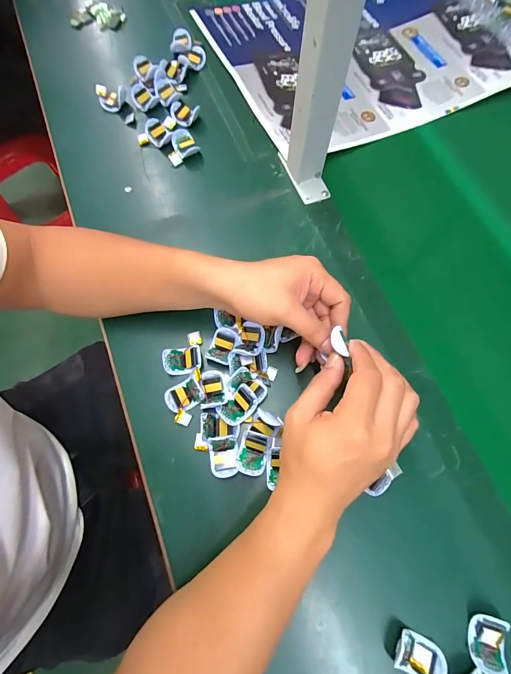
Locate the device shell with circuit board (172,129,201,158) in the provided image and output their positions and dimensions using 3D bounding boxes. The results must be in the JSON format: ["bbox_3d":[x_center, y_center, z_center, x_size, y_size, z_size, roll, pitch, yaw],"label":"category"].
[{"bbox_3d":[-0.102,-0.273,0.493,0.029,0.021,0.042,-30,73,-10],"label":"device shell with circuit board"}]

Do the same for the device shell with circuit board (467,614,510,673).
[{"bbox_3d":[0.205,0.268,0.301,0.030,0.018,0.042,21,72,8],"label":"device shell with circuit board"}]

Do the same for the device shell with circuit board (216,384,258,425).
[{"bbox_3d":[-0.018,0.074,0.366,0.042,0.022,0.028,-41,75,-13],"label":"device shell with circuit board"}]

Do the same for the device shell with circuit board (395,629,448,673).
[{"bbox_3d":[0.143,0.282,0.301,0.043,0.013,0.031,22,72,8],"label":"device shell with circuit board"}]

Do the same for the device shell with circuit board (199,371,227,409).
[{"bbox_3d":[-0.046,0.056,0.373,0.028,0.017,0.039,-8,71,-2],"label":"device shell with circuit board"}]

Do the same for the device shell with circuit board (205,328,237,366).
[{"bbox_3d":[-0.038,0.010,0.391,0.028,0.010,0.041,16,72,6],"label":"device shell with circuit board"}]

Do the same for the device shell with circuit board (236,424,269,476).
[{"bbox_3d":[-0.003,0.116,0.352,0.029,0.016,0.048,9,71,4],"label":"device shell with circuit board"}]

